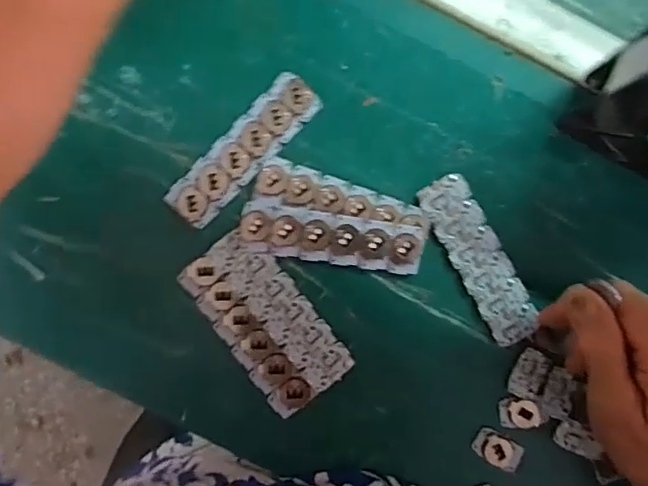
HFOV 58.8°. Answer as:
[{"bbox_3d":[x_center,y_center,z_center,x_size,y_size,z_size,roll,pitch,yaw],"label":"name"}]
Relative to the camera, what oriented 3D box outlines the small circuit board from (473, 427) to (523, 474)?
[{"bbox_3d":[0.107,0.127,0.351,0.029,0.005,0.018,25,86,-1],"label":"small circuit board"}]

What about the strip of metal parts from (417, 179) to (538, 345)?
[{"bbox_3d":[0.095,0.011,0.352,0.031,0.007,0.109,-27,88,-3],"label":"strip of metal parts"}]

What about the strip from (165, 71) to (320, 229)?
[{"bbox_3d":[-0.048,-0.056,0.348,0.030,0.008,0.108,44,86,1],"label":"strip"}]

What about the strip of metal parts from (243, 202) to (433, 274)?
[{"bbox_3d":[0.005,-0.003,0.345,0.108,0.006,0.030,8,87,-2],"label":"strip of metal parts"}]

